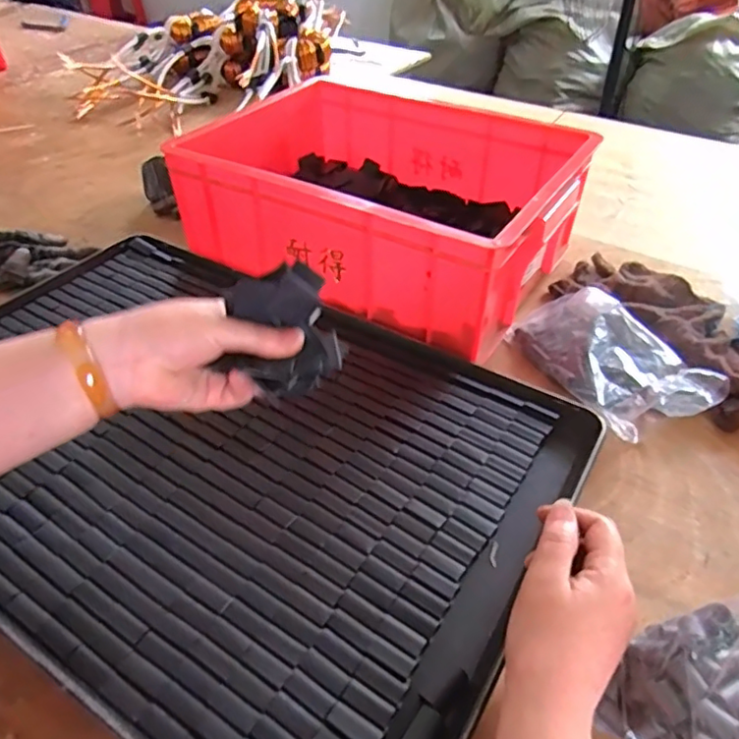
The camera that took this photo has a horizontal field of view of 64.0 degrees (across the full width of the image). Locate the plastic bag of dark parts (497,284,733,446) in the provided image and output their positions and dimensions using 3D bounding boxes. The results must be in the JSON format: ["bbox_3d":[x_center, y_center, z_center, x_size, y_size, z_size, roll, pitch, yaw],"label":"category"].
[{"bbox_3d":[0.229,-0.014,0.577,0.117,0.038,0.190,-18,47,-19],"label":"plastic bag of dark parts"}]

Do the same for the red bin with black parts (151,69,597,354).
[{"bbox_3d":[0.021,-0.206,0.692,0.400,0.128,0.294,23,48,22],"label":"red bin with black parts"}]

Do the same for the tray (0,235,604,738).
[{"bbox_3d":[-0.142,0.057,0.512,0.588,0.024,0.391,23,48,22],"label":"tray"}]

